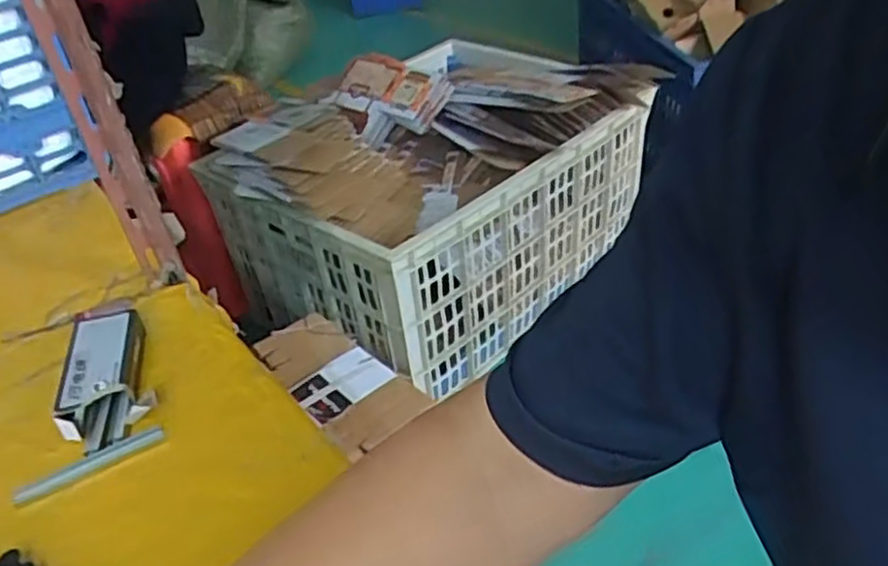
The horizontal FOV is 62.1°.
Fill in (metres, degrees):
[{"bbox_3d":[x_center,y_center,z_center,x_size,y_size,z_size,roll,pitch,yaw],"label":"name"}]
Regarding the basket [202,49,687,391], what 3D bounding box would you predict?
[{"bbox_3d":[-0.018,-0.206,1.630,0.812,0.482,0.609,-30,43,-29],"label":"basket"}]

